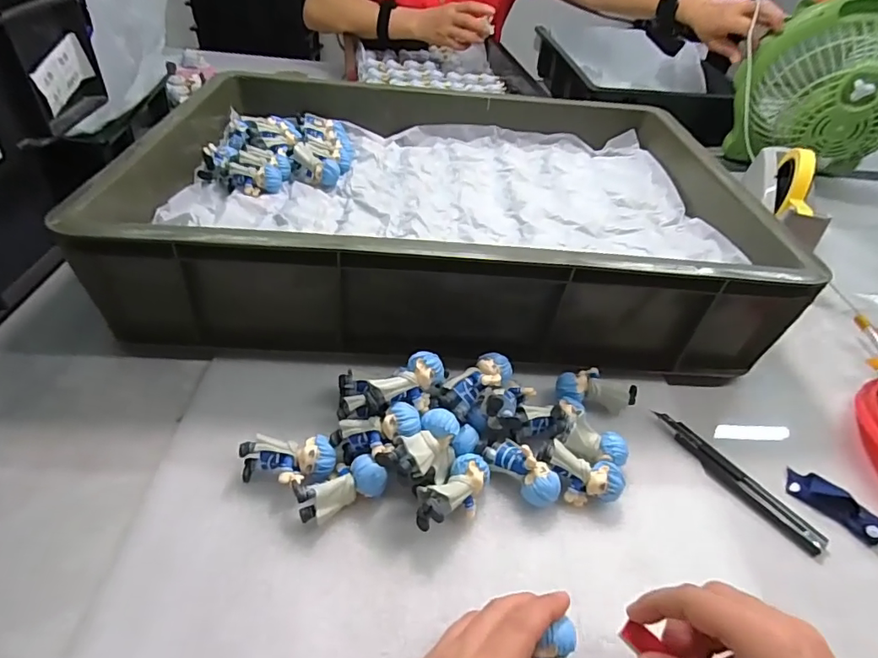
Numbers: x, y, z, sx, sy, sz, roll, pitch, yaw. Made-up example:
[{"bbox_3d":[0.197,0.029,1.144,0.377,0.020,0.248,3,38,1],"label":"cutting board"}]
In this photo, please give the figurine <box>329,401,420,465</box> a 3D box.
[{"bbox_3d":[-0.045,0.074,0.357,0.063,0.023,0.029,-22,45,11],"label":"figurine"}]

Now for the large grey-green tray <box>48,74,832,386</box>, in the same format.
[{"bbox_3d":[0.010,-0.150,0.550,0.577,0.115,0.407,4,45,-2],"label":"large grey-green tray"}]

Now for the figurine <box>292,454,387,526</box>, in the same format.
[{"bbox_3d":[-0.067,0.107,0.344,0.058,0.026,0.032,-20,50,-24],"label":"figurine"}]

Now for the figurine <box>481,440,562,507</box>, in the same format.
[{"bbox_3d":[0.059,0.102,0.361,0.024,0.032,0.058,-33,56,-32],"label":"figurine"}]

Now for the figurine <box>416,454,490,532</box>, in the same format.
[{"bbox_3d":[0.011,0.111,0.343,0.030,0.033,0.063,35,52,26],"label":"figurine"}]

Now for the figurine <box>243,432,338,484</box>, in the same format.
[{"bbox_3d":[-0.105,0.095,0.354,0.063,0.028,0.031,-1,45,-7],"label":"figurine"}]

